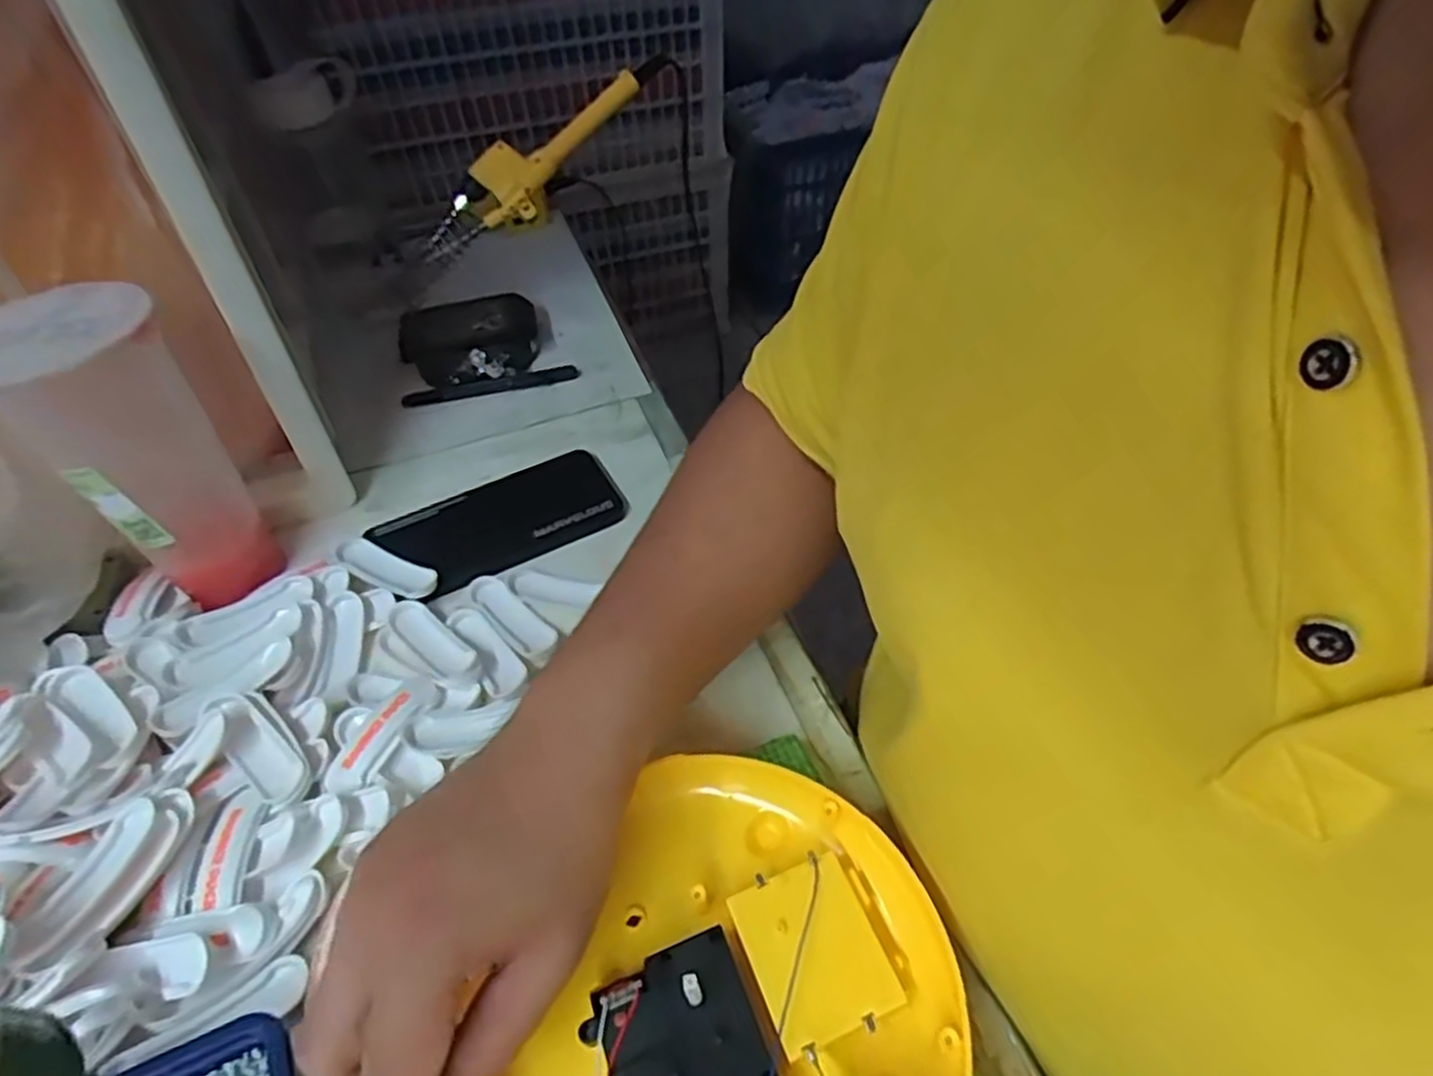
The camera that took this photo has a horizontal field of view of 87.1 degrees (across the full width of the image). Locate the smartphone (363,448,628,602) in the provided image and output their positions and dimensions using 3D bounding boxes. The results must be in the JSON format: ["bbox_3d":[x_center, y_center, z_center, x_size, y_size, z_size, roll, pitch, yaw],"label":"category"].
[{"bbox_3d":[-0.140,-0.016,0.490,0.148,0.011,0.082,-26,51,-20],"label":"smartphone"}]

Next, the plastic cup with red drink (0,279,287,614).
[{"bbox_3d":[-0.311,-0.046,0.406,0.074,0.153,0.075,-2,47,2],"label":"plastic cup with red drink"}]

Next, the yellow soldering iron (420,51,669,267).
[{"bbox_3d":[-0.130,-0.285,0.567,0.227,0.064,0.023,-39,53,2],"label":"yellow soldering iron"}]

